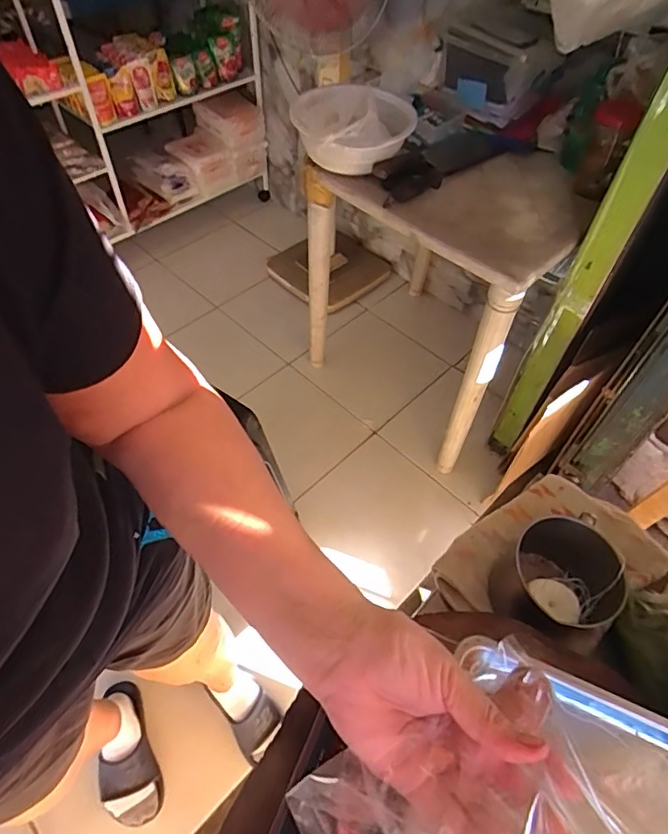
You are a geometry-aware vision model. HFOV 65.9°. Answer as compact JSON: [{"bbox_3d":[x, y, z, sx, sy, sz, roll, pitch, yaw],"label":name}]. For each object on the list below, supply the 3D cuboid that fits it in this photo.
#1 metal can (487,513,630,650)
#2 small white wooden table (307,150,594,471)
[{"bbox_3d":[0.263,0.184,0.601,0.128,0.093,0.113,9,54,5],"label":"metal can"},{"bbox_3d":[0.270,-0.342,1.390,0.594,0.629,0.422,38,61,24],"label":"small white wooden table"}]

